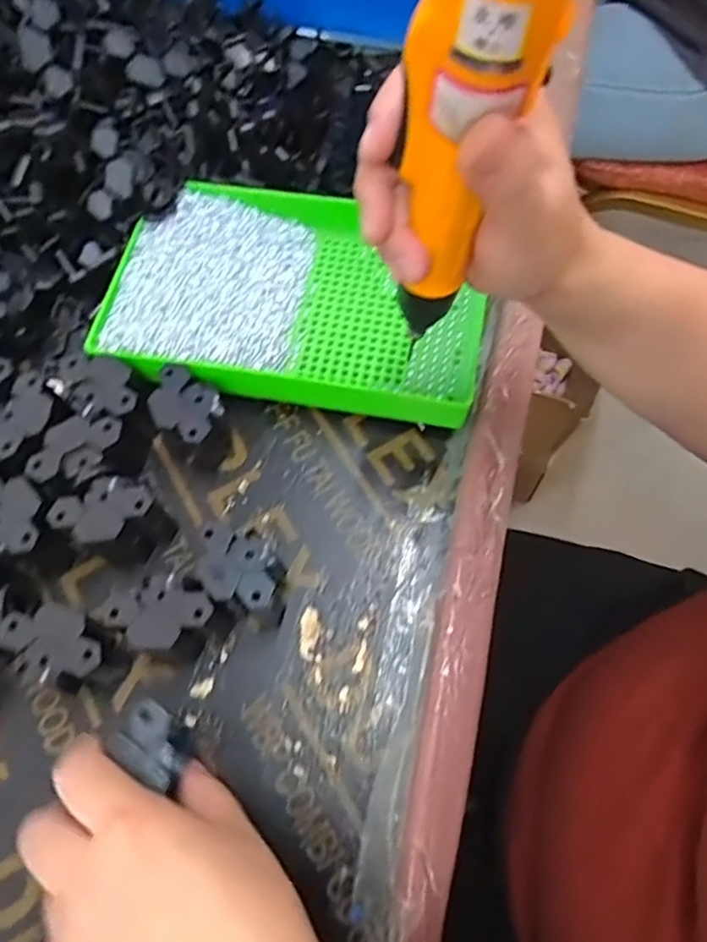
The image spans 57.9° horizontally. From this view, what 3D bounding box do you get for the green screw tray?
[{"bbox_3d":[-0.037,-0.116,0.426,0.242,0.030,0.153,7,67,6],"label":"green screw tray"}]

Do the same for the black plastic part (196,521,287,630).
[{"bbox_3d":[-0.062,0.057,0.357,0.037,0.042,0.057,-42,71,-14],"label":"black plastic part"}]

